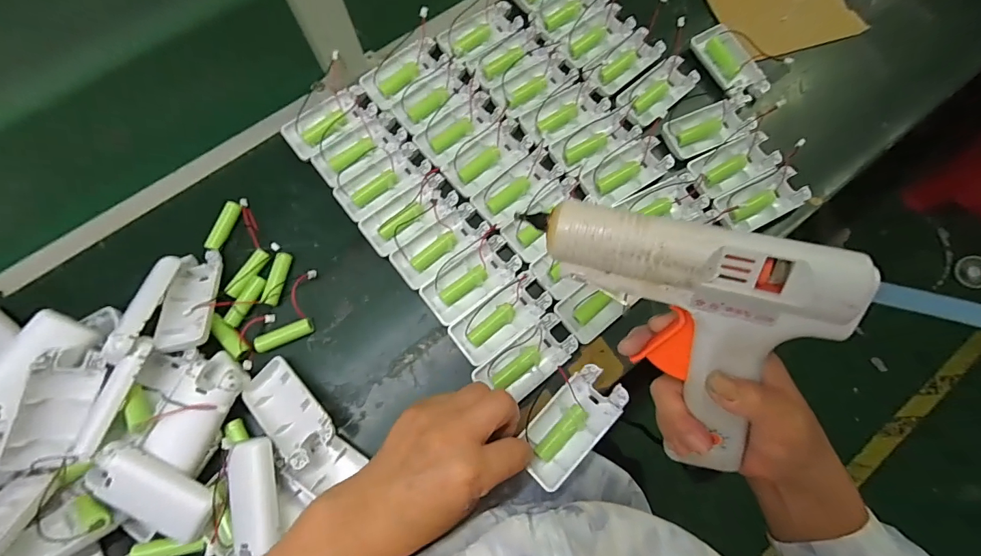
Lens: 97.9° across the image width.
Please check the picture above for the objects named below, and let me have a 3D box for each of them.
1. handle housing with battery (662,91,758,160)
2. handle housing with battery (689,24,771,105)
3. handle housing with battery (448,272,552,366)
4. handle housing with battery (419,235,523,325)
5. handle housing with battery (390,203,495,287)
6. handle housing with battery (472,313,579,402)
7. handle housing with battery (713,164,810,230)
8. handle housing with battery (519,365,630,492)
[{"bbox_3d":[0.236,-0.161,0.448,0.102,0.018,0.044,-24,78,-6],"label":"handle housing with battery"},{"bbox_3d":[0.264,-0.236,0.469,0.049,0.016,0.094,-23,78,-6],"label":"handle housing with battery"},{"bbox_3d":[0.010,0.037,0.404,0.096,0.016,0.044,-36,80,-9],"label":"handle housing with battery"},{"bbox_3d":[-0.017,0.001,0.411,0.095,0.015,0.044,-37,80,-9],"label":"handle housing with battery"},{"bbox_3d":[-0.046,-0.032,0.418,0.096,0.015,0.046,-36,80,-9],"label":"handle housing with battery"},{"bbox_3d":[0.034,0.075,0.388,0.090,0.016,0.044,-36,80,-9],"label":"handle housing with battery"},{"bbox_3d":[0.273,-0.078,0.430,0.091,0.017,0.044,-25,78,-7],"label":"handle housing with battery"},{"bbox_3d":[0.062,0.114,0.334,0.042,0.027,0.092,43,80,9],"label":"handle housing with battery"}]

